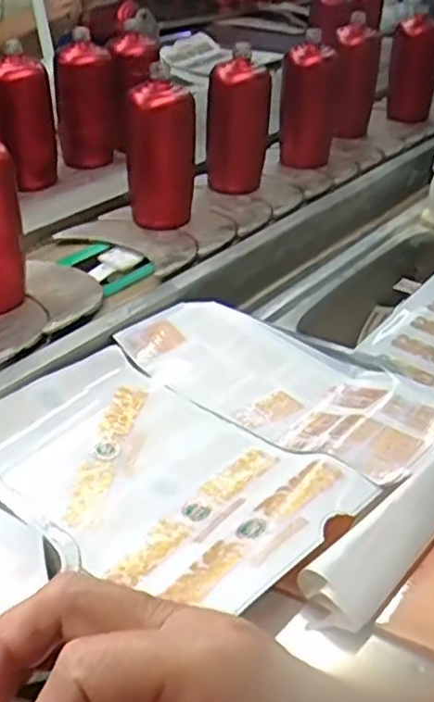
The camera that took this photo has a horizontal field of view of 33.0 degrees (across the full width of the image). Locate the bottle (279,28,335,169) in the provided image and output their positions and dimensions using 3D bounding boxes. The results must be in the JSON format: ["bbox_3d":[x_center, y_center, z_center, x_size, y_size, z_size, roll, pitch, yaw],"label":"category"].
[{"bbox_3d":[0.146,-0.397,1.162,0.087,0.184,0.075,8,35,7],"label":"bottle"}]

